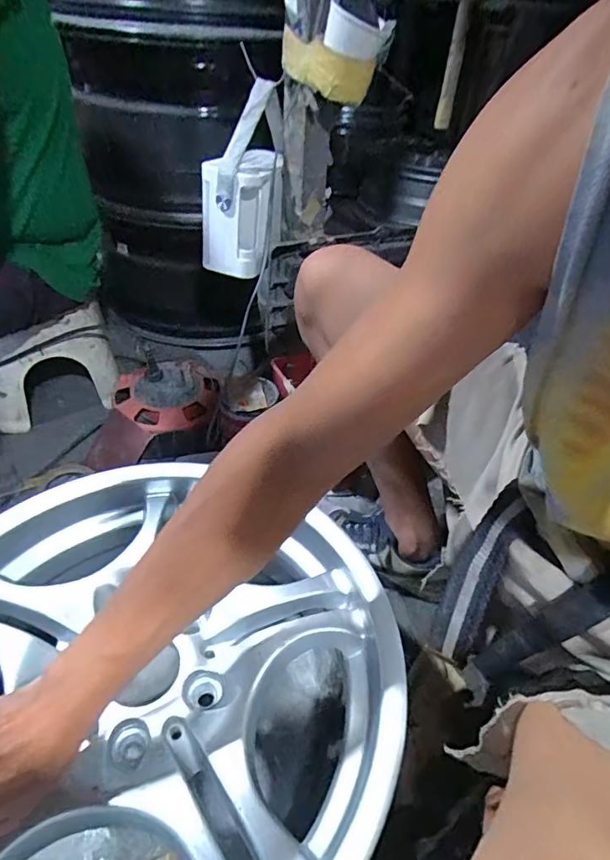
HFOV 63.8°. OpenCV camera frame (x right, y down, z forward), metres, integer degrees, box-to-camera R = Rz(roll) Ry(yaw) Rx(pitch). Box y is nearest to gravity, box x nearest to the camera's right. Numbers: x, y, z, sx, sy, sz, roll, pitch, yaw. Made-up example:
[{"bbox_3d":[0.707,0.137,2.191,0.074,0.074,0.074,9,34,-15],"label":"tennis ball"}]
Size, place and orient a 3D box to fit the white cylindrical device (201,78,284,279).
[{"bbox_3d":[-0.097,-0.381,0.762,0.121,0.247,0.119,3,41,-2],"label":"white cylindrical device"}]

